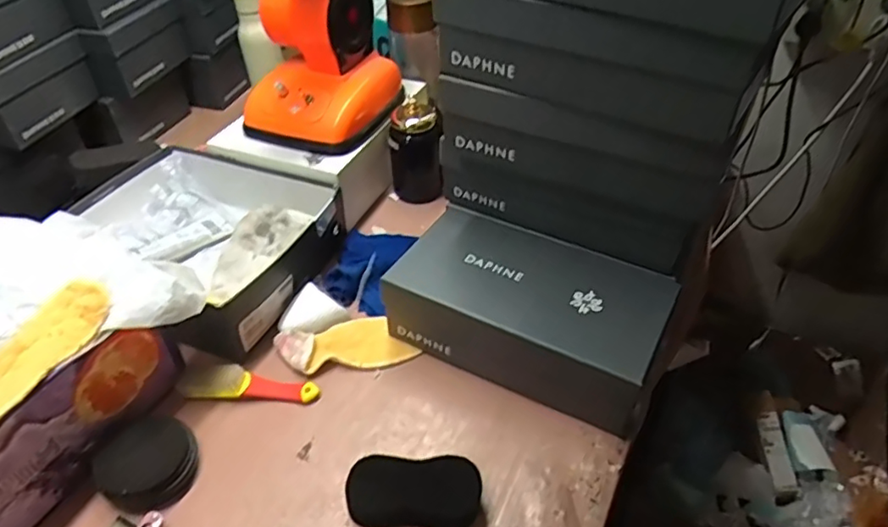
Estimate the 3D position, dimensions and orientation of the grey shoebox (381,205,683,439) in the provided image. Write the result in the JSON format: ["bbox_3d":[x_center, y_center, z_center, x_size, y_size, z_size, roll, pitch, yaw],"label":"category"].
[{"bbox_3d":[0.100,0.051,0.714,0.295,0.106,0.168,20,47,21],"label":"grey shoebox"}]

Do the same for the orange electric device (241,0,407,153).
[{"bbox_3d":[-0.177,-0.297,0.866,0.186,0.195,0.187,13,44,15],"label":"orange electric device"}]

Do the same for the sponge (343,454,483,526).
[{"bbox_3d":[-0.029,0.217,0.586,0.129,0.044,0.062,4,43,6],"label":"sponge"}]

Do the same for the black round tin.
[{"bbox_3d":[-0.297,0.198,0.613,0.087,0.035,0.094,0,43,0],"label":"black round tin"}]

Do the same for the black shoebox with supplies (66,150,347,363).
[{"bbox_3d":[-0.335,-0.042,0.810,0.332,0.121,0.291,17,46,19],"label":"black shoebox with supplies"}]

